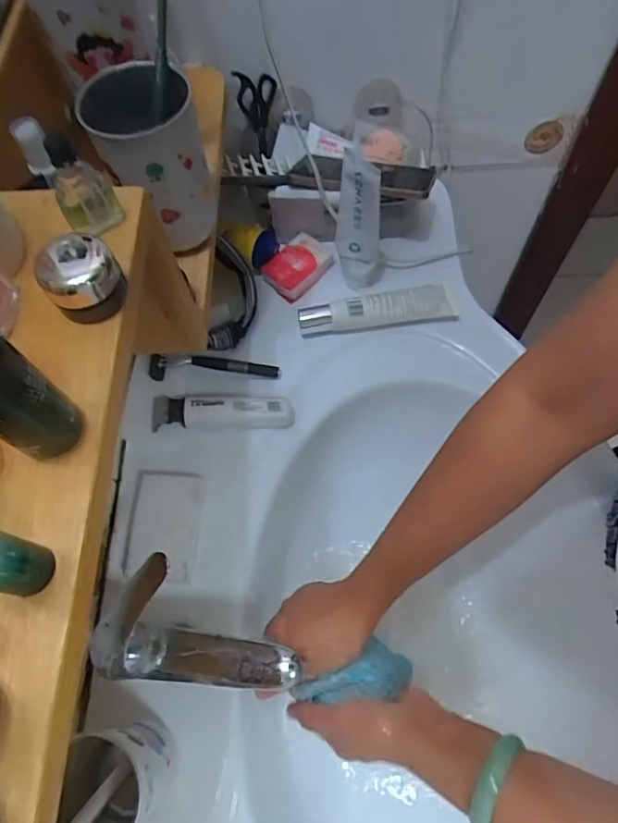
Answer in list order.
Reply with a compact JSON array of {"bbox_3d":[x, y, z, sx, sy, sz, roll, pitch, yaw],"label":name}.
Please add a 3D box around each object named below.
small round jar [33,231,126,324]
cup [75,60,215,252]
[{"bbox_3d":[-0.107,-0.064,0.244,0.033,0.023,0.041,-34,68,-11],"label":"small round jar"},{"bbox_3d":[-0.111,-0.182,0.387,0.069,0.117,0.068,-1,65,3],"label":"cup"}]

